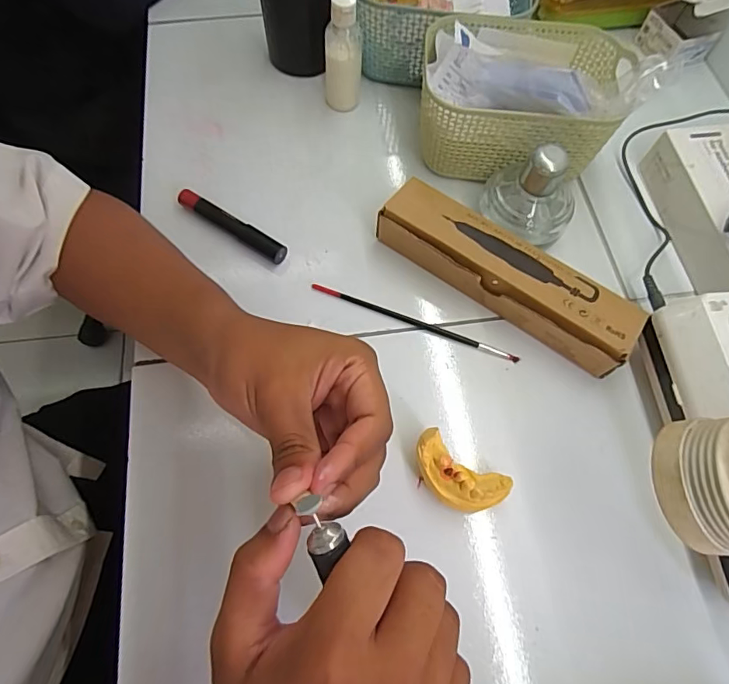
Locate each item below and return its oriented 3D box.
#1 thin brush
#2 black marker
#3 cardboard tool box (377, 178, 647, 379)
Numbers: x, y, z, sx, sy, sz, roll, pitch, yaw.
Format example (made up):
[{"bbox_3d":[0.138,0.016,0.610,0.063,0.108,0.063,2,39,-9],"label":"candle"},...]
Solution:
[{"bbox_3d":[0.039,-0.017,0.387,0.172,0.004,0.007,20,68,8],"label":"thin brush"},{"bbox_3d":[-0.113,-0.099,0.413,0.111,0.015,0.015,32,70,13],"label":"black marker"},{"bbox_3d":[0.110,-0.054,0.382,0.208,0.038,0.051,35,71,14],"label":"cardboard tool box"}]

